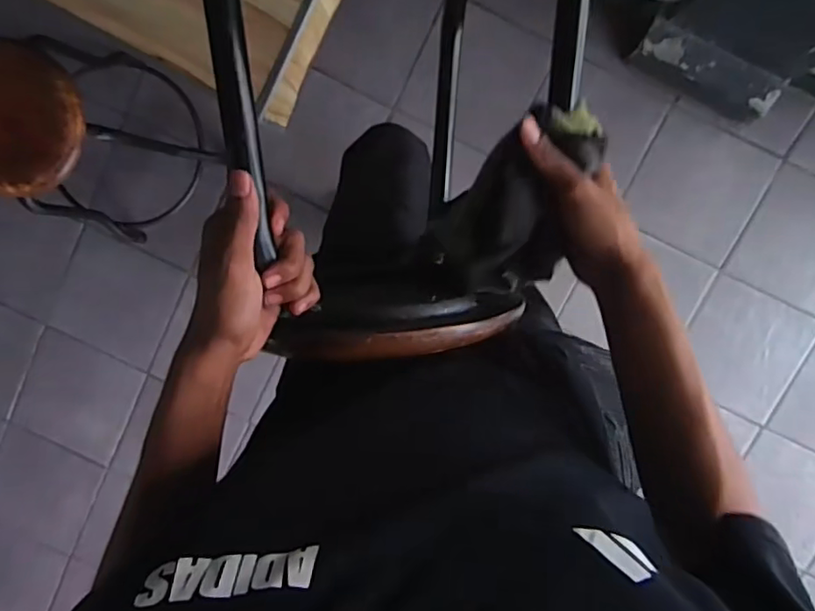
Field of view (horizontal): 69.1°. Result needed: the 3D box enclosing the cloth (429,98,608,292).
[{"bbox_3d":[0.092,-0.078,0.451,0.091,0.057,0.152,42,98,-3],"label":"cloth"}]

